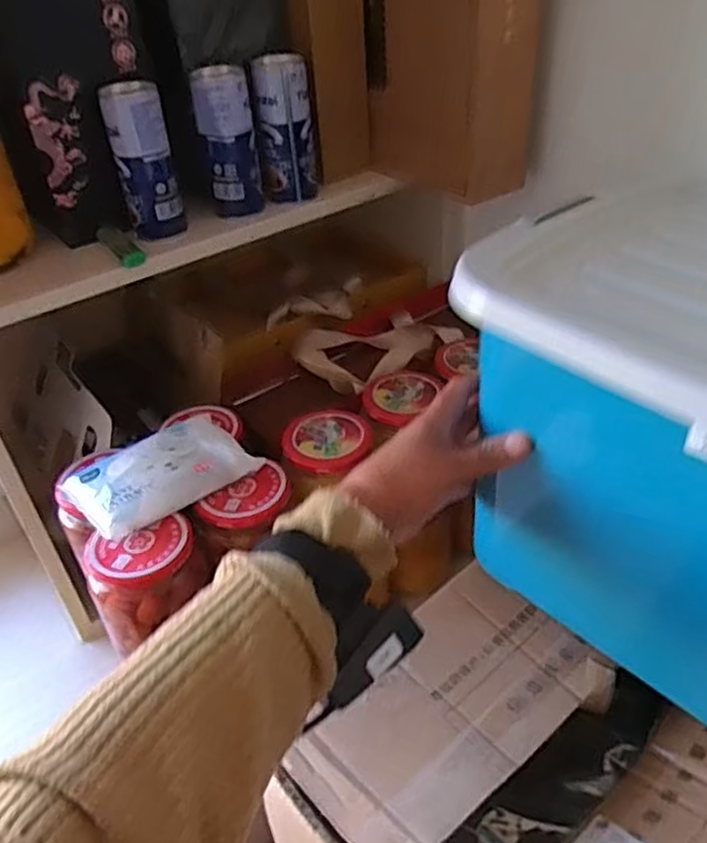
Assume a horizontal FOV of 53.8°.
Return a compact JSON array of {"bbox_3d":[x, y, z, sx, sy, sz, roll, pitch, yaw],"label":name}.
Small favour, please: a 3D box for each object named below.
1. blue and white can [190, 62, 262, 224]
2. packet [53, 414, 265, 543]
[{"bbox_3d":[-0.121,-0.270,0.681,0.054,0.129,0.046,-11,38,-5],"label":"blue and white can"},{"bbox_3d":[-0.167,0.042,0.600,0.140,0.027,0.093,-30,43,-27],"label":"packet"}]

